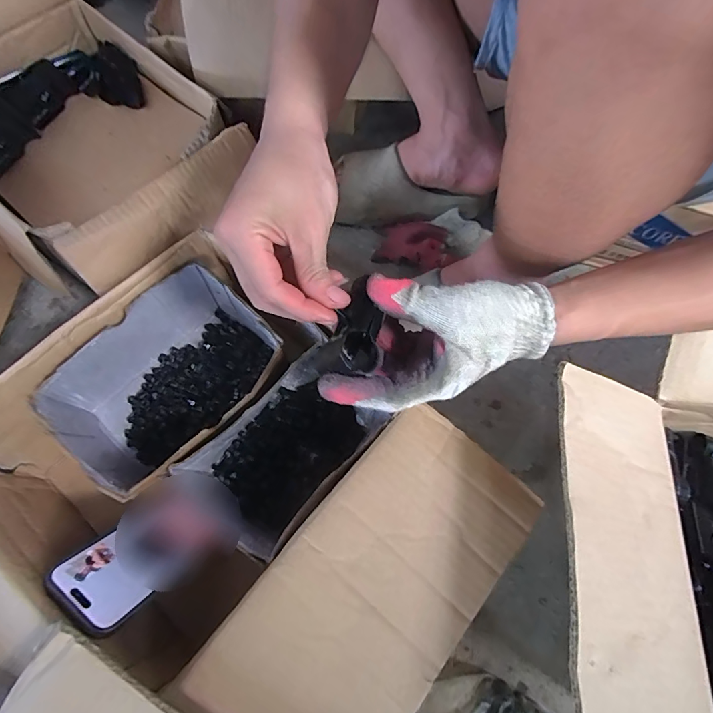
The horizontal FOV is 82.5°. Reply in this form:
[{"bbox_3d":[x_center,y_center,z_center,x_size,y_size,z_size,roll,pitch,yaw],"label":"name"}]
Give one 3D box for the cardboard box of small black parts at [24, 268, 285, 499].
[{"bbox_3d":[-0.194,0.034,0.428,0.158,0.101,0.219,41,73,16],"label":"cardboard box of small black parts"}]

